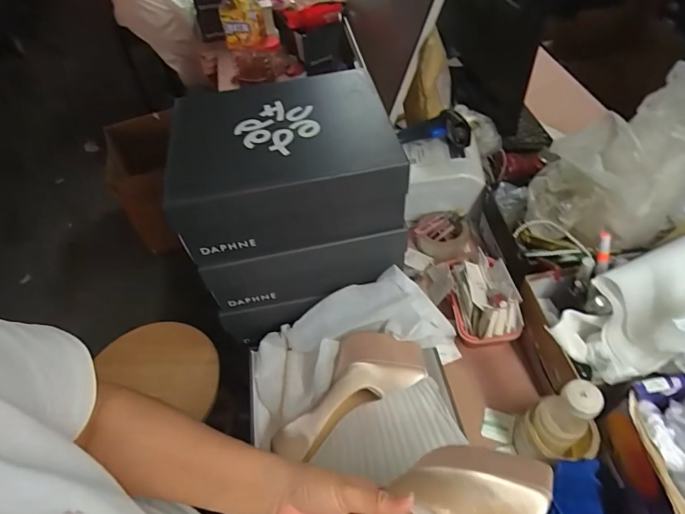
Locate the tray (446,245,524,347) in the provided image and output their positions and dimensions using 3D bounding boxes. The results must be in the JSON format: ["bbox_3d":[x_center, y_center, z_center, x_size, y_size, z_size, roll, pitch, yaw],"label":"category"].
[{"bbox_3d":[0.232,0.063,0.709,0.093,0.054,0.163,-7,51,1],"label":"tray"}]

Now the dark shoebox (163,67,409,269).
[{"bbox_3d":[-0.083,-0.137,0.610,0.293,0.125,0.226,-12,51,-4],"label":"dark shoebox"}]

